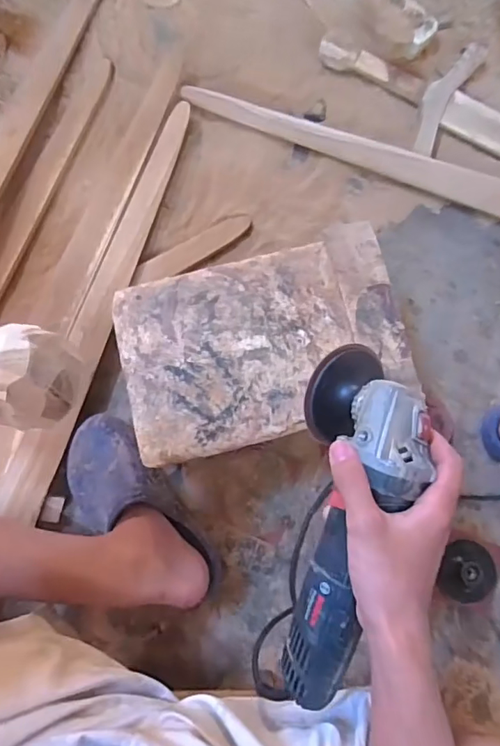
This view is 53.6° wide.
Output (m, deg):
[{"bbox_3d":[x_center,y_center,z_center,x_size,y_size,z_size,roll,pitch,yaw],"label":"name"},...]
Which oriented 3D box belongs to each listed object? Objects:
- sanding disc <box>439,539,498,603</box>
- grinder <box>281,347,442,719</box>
[{"bbox_3d":[0.311,0.281,0.697,0.077,0.011,0.086,15,96,-5],"label":"sanding disc"},{"bbox_3d":[0.080,0.125,0.399,0.091,0.074,0.294,11,85,-1],"label":"grinder"}]

